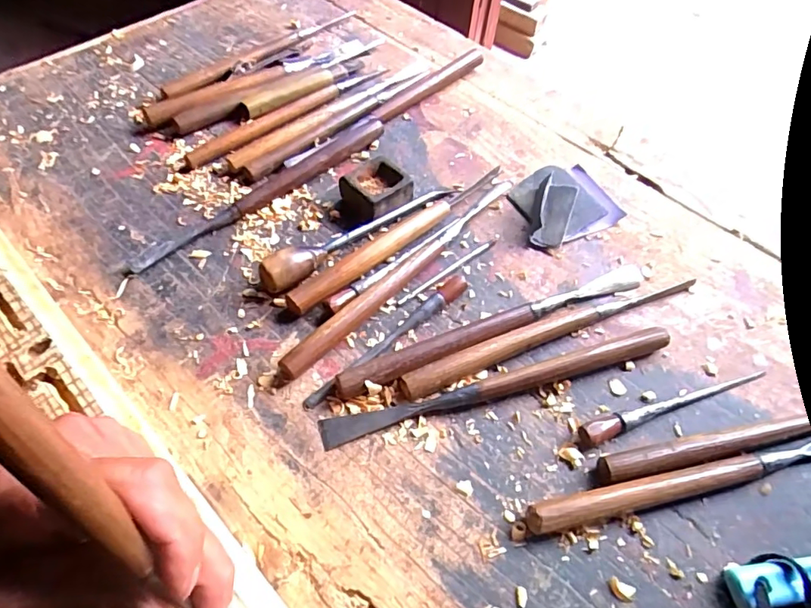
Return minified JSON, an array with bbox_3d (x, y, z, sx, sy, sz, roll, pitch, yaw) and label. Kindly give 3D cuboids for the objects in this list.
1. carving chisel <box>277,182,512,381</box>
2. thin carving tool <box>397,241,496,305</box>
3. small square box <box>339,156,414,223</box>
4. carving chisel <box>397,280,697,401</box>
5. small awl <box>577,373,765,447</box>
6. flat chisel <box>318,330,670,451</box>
[{"bbox_3d":[0.003,-0.033,0.401,0.019,0.020,0.259,37,62,19],"label":"carving chisel"},{"bbox_3d":[0.036,-0.028,0.413,0.105,0.004,0.006,-32,64,-22],"label":"thin carving tool"},{"bbox_3d":[-0.025,-0.099,0.443,0.049,0.028,0.050,-38,66,-25],"label":"small square box"},{"bbox_3d":[0.110,0.017,0.379,0.250,0.017,0.020,-19,60,-16],"label":"carving chisel"},{"bbox_3d":[0.187,0.067,0.351,0.152,0.012,0.013,-16,59,-14],"label":"small awl"},{"bbox_3d":[0.068,0.055,0.351,0.254,0.015,0.019,-12,58,-11],"label":"flat chisel"}]

